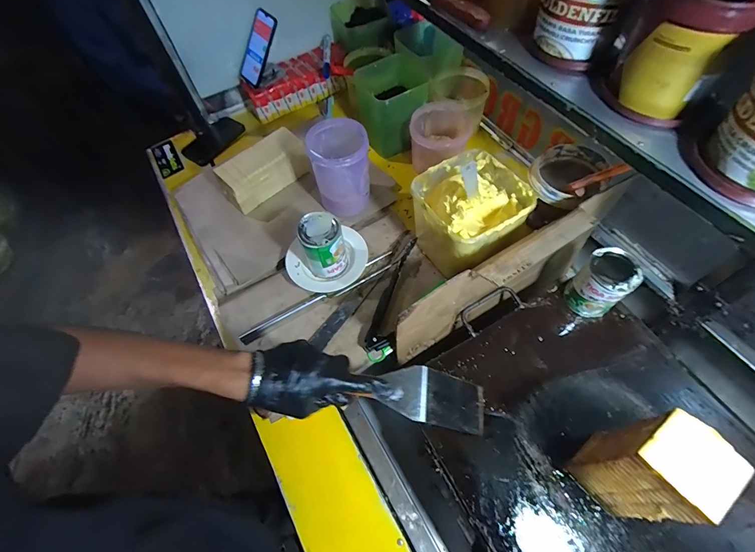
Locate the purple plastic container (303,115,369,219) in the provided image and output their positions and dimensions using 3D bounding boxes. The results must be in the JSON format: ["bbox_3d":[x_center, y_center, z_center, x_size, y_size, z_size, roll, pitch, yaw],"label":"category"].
[{"bbox_3d":[-0.072,-0.203,0.705,0.096,0.160,0.109,-17,61,-1],"label":"purple plastic container"}]

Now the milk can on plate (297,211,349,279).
[{"bbox_3d":[-0.096,-0.055,0.631,0.067,0.095,0.072,-4,62,7],"label":"milk can on plate"}]

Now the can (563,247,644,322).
[{"bbox_3d":[0.353,0.015,0.580,0.069,0.119,0.072,-4,62,7],"label":"can"}]

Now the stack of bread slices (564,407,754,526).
[{"bbox_3d":[0.311,0.225,0.431,0.081,0.183,0.077,-43,64,-14],"label":"stack of bread slices"}]

